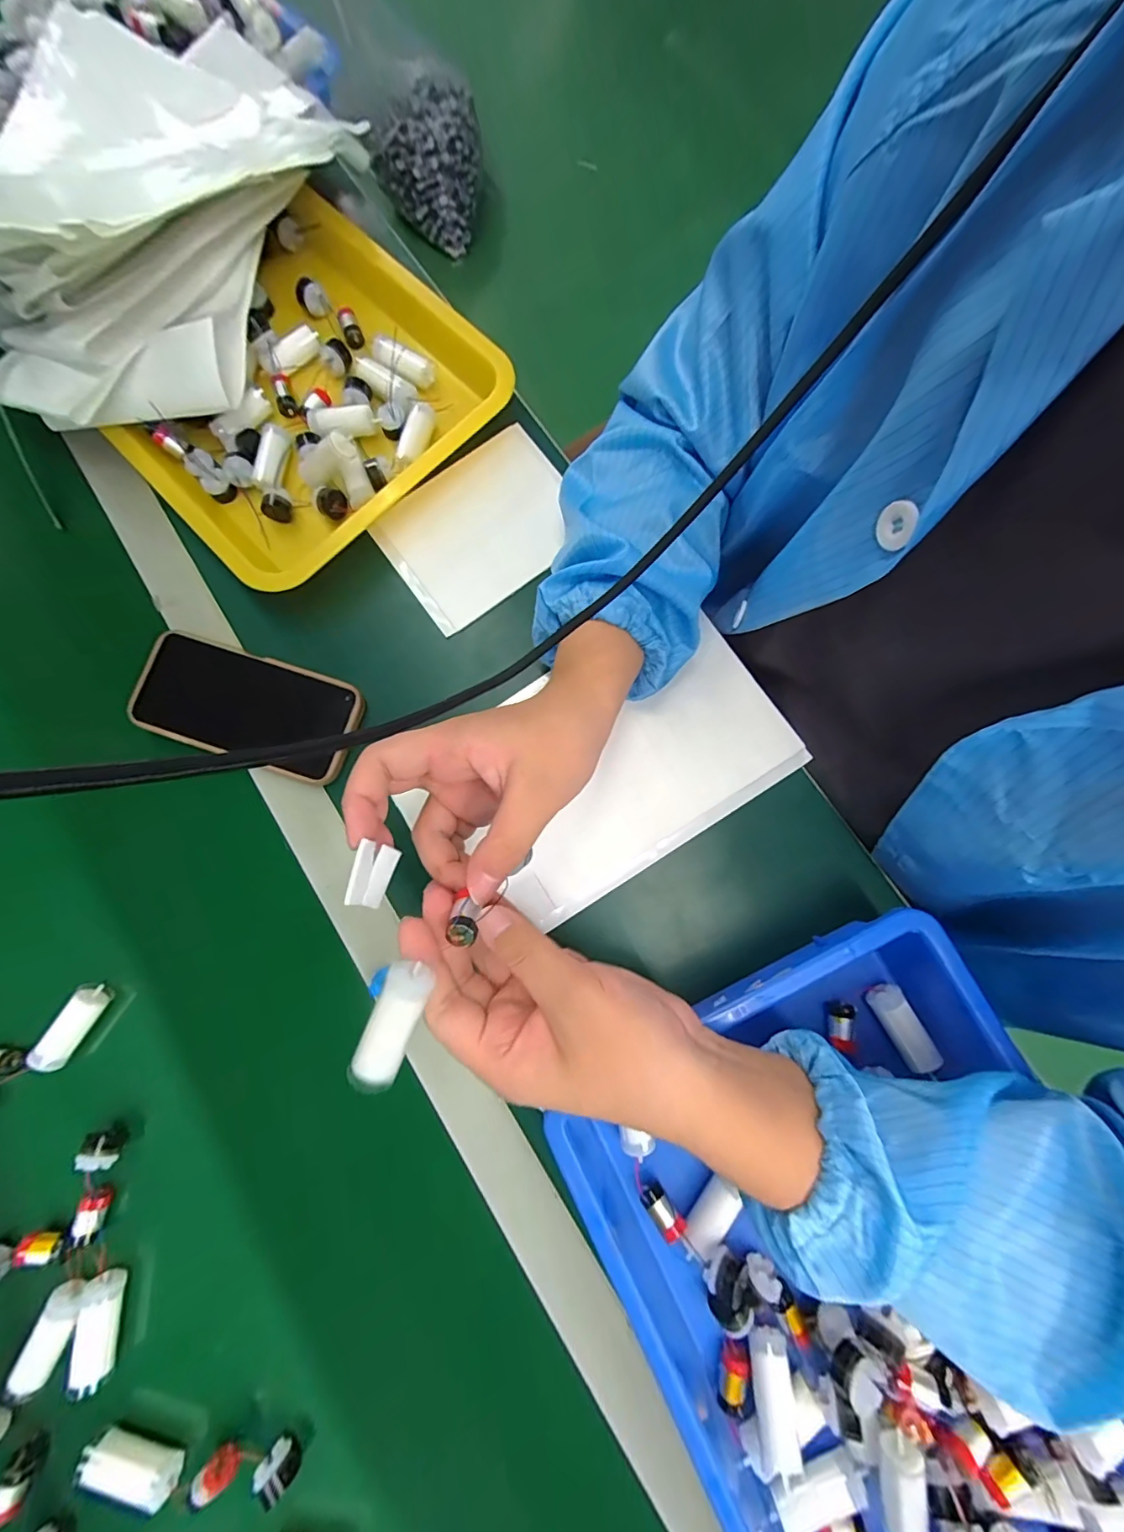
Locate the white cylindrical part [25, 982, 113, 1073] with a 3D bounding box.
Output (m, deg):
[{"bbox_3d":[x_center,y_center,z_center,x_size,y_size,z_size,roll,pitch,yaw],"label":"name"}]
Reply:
[{"bbox_3d":[-0.332,0.176,0.340,0.018,0.015,0.053,21,65,5],"label":"white cylindrical part"}]

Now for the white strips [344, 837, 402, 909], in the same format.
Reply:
[{"bbox_3d":[-0.091,0.052,0.241,0.010,0.029,0.029,14,80,4],"label":"white strips"}]

